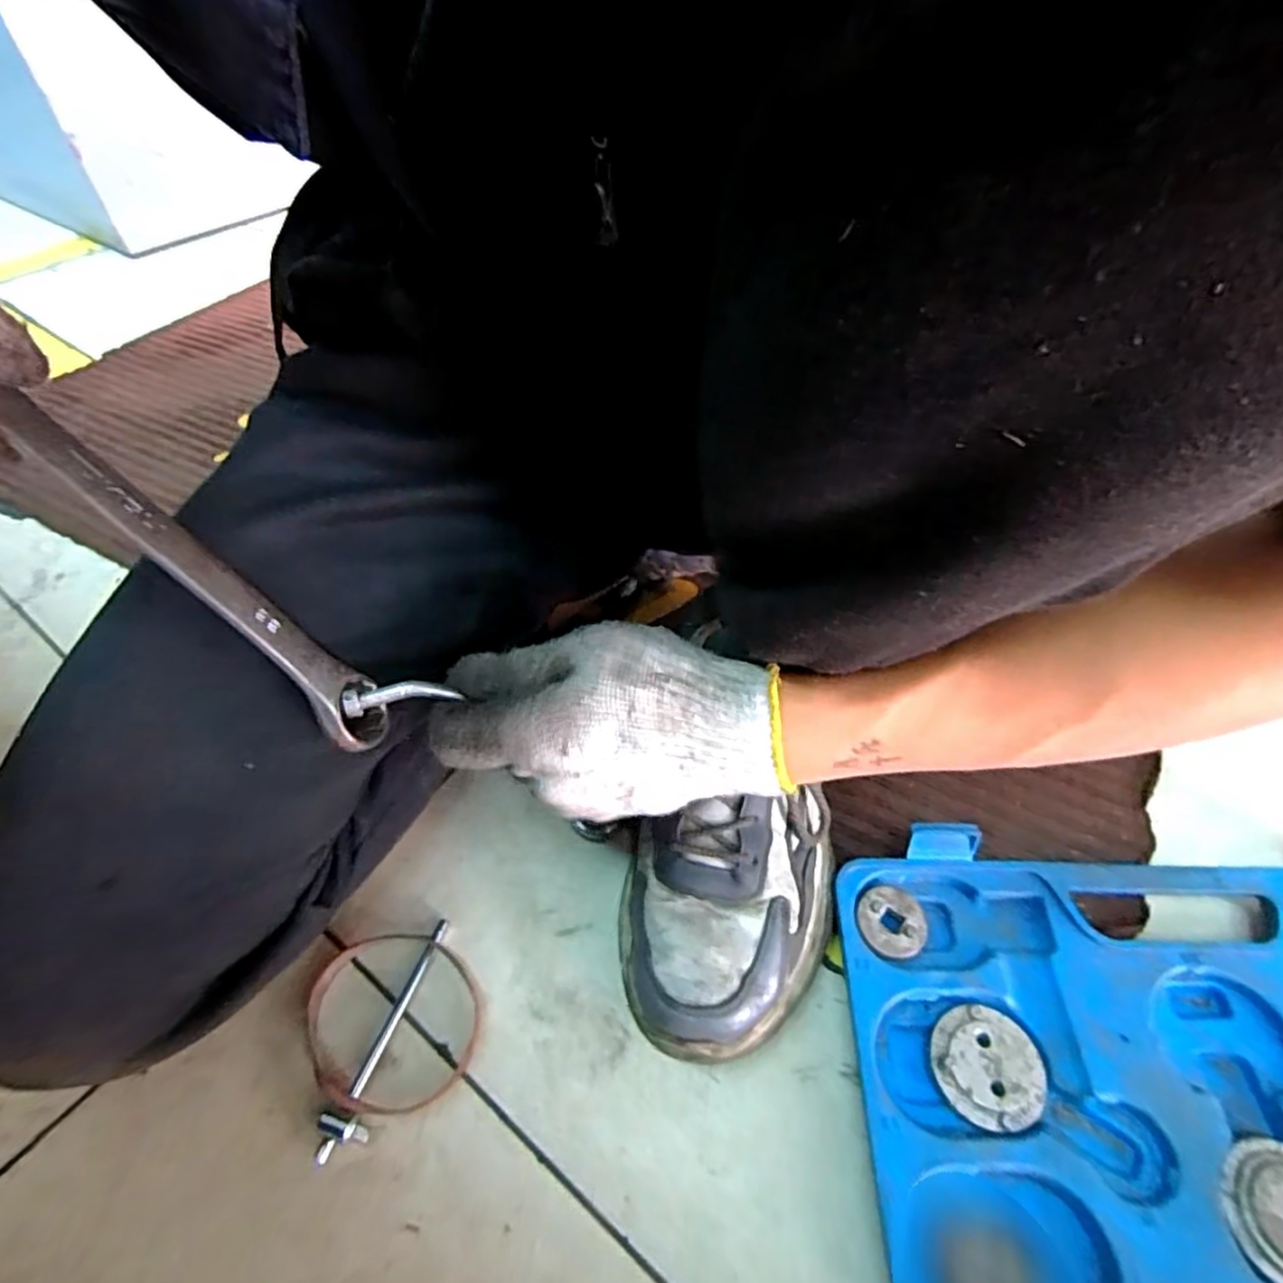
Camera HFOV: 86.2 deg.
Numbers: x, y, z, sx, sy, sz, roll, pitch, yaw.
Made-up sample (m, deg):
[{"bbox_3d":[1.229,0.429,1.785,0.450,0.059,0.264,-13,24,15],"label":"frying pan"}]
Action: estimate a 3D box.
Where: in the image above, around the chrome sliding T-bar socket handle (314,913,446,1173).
[{"bbox_3d":[-0.125,0.193,0.341,0.019,0.015,0.112,11,51,12],"label":"chrome sliding T-bar socket handle"}]

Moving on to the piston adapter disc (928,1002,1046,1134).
[{"bbox_3d":[0.161,0.198,0.320,0.048,0.006,0.049,-1,50,1],"label":"piston adapter disc"}]

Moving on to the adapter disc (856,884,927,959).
[{"bbox_3d":[0.130,0.146,0.357,0.034,0.008,0.034,-1,50,1],"label":"adapter disc"}]

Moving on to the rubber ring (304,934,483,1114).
[{"bbox_3d":[-0.126,0.190,0.348,0.090,0.009,0.082,-1,50,1],"label":"rubber ring"}]

